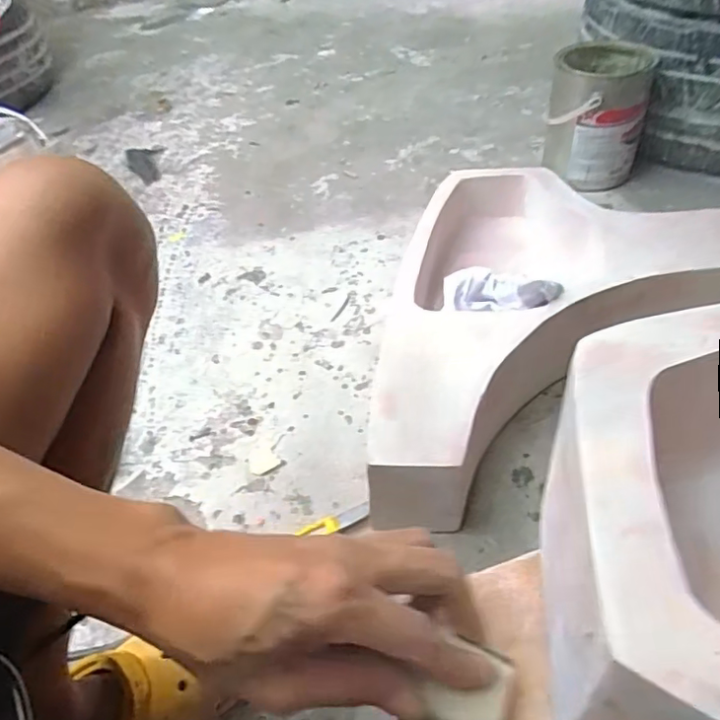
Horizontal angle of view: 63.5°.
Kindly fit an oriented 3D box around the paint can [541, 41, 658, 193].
[{"bbox_3d":[0.427,-0.441,1.065,0.160,0.197,0.188,9,46,16],"label":"paint can"}]

